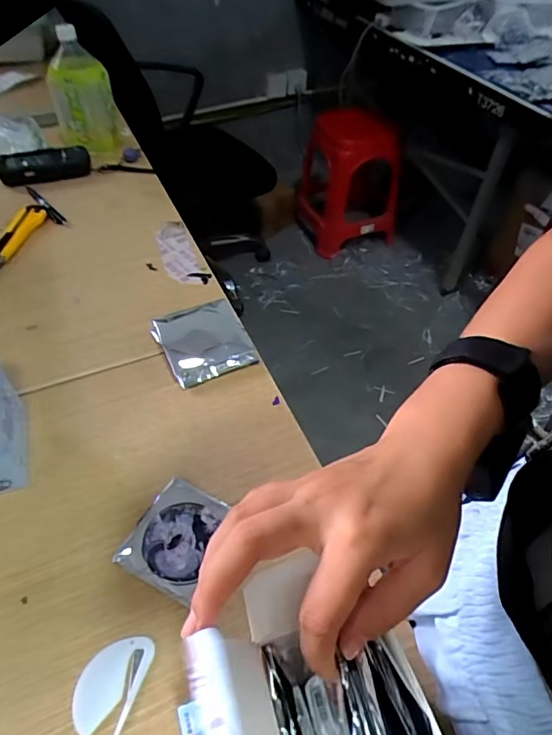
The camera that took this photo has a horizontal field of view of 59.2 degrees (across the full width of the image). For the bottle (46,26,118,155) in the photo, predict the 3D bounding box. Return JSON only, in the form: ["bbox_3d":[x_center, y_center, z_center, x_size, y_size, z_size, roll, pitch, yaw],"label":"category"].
[{"bbox_3d":[-0.358,-0.507,0.892,0.088,0.172,0.076,23,54,18],"label":"bottle"}]

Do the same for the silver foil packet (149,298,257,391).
[{"bbox_3d":[-0.083,-0.032,0.590,0.103,0.036,0.100,-23,54,-18],"label":"silver foil packet"}]

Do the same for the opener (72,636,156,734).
[{"bbox_3d":[-0.128,0.245,0.378,0.047,0.004,0.070,15,52,12],"label":"opener"}]

